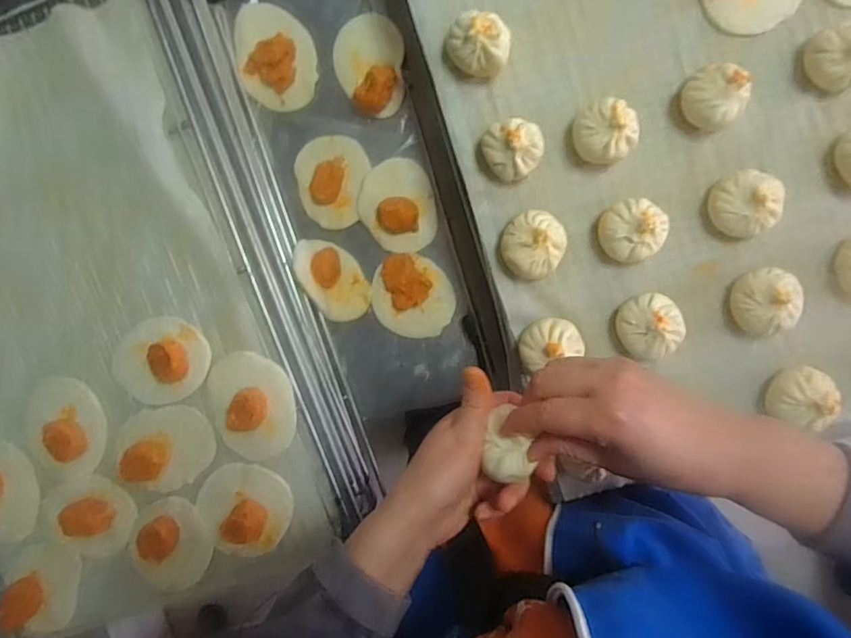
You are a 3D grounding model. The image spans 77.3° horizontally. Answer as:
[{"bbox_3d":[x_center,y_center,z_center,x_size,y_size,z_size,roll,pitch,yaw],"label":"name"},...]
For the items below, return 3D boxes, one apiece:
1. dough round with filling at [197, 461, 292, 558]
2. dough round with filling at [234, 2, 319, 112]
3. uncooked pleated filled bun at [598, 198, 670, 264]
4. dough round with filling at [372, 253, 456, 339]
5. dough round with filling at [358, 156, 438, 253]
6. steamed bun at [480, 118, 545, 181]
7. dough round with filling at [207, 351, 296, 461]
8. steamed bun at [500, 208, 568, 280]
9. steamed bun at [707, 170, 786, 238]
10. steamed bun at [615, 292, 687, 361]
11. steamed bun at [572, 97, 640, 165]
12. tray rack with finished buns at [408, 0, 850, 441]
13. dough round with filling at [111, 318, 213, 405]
[{"bbox_3d":[-0.188,0.198,0.537,0.095,0.032,0.092,0,95,2],"label":"dough round with filling"},{"bbox_3d":[-0.165,-0.290,0.590,0.083,0.017,0.110,-11,95,5],"label":"dough round with filling"},{"bbox_3d":[0.189,-0.080,0.485,0.057,0.040,0.054,0,95,2],"label":"uncooked pleated filled bun"},{"bbox_3d":[-0.015,-0.025,0.600,0.086,0.027,0.099,-41,92,7],"label":"dough round with filling"},{"bbox_3d":[-0.031,-0.125,0.592,0.082,0.026,0.101,-11,95,5],"label":"dough round with filling"},{"bbox_3d":[0.080,-0.152,0.480,0.049,0.045,0.050,0,95,2],"label":"steamed bun"},{"bbox_3d":[-0.175,0.090,0.528,0.083,0.030,0.108,-14,95,4],"label":"dough round with filling"},{"bbox_3d":[0.100,-0.068,0.493,0.056,0.040,0.062,19,96,0],"label":"steamed bun"},{"bbox_3d":[0.287,-0.104,0.477,0.057,0.046,0.056,0,95,2],"label":"steamed bun"},{"bbox_3d":[0.207,0.007,0.492,0.055,0.035,0.059,0,95,2],"label":"steamed bun"},{"bbox_3d":[0.161,-0.167,0.475,0.052,0.040,0.052,0,95,2],"label":"steamed bun"},{"bbox_3d":[0.232,-0.179,0.480,0.424,0.051,0.609,-15,95,4],"label":"tray rack with finished buns"},{"bbox_3d":[-0.265,0.043,0.526,0.096,0.025,0.084,-7,95,3],"label":"dough round with filling"}]

